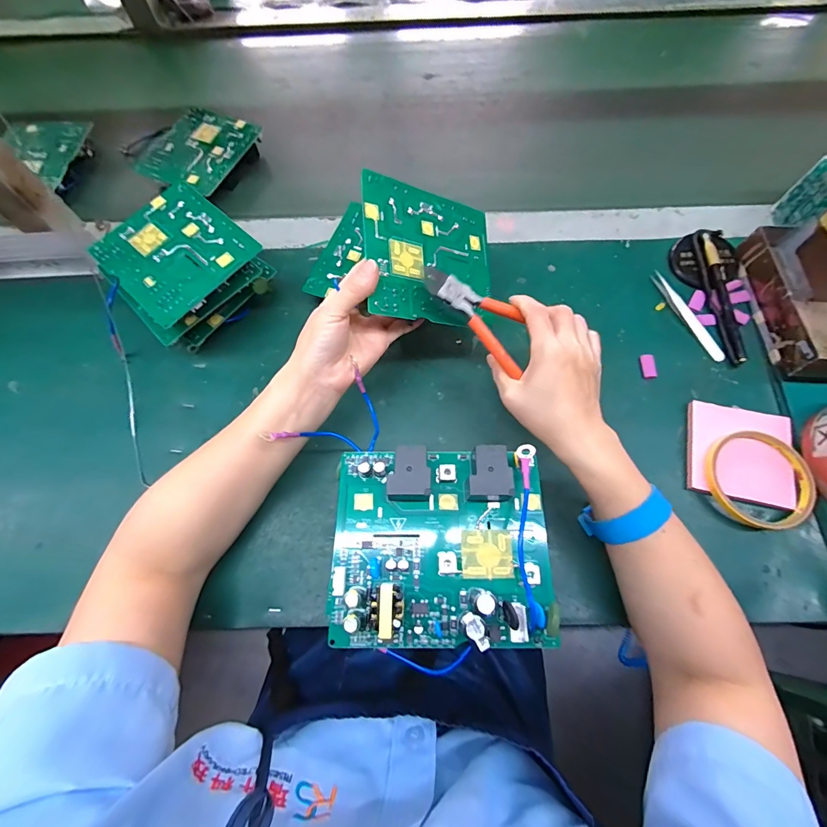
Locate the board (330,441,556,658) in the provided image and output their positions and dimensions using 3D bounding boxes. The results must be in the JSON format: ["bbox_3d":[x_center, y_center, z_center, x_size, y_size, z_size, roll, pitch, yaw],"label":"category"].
[{"bbox_3d":[0.017,0.076,0.229,0.129,0.026,0.111,-1,70,1],"label":"board"}]

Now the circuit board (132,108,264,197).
[{"bbox_3d":[-0.277,-0.341,0.502,0.114,0.028,0.131,21,72,9],"label":"circuit board"}]

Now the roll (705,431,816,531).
[{"bbox_3d":[0.305,0.058,0.342,0.085,0.018,0.085,0,70,1],"label":"roll"}]

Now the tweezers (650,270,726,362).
[{"bbox_3d":[0.290,-0.104,0.405,0.012,0.007,0.113,-25,72,-7],"label":"tweezers"}]

